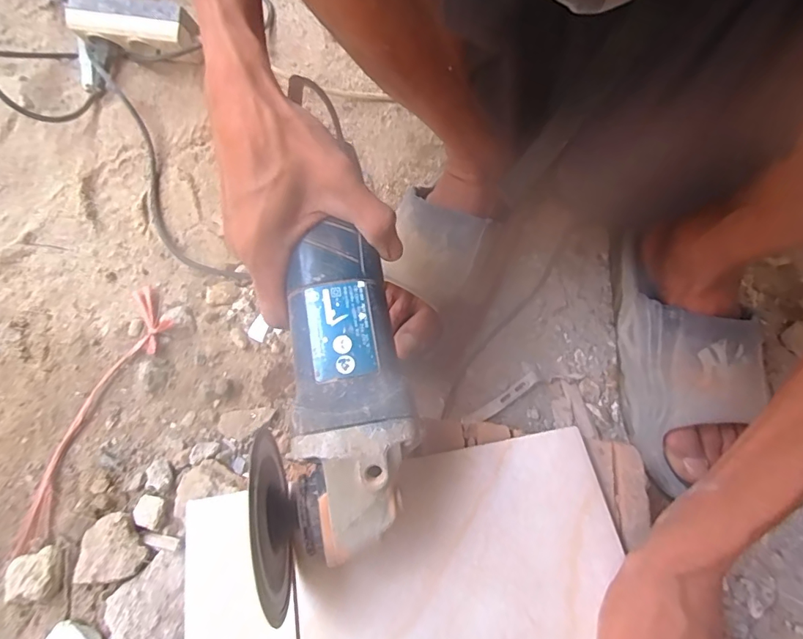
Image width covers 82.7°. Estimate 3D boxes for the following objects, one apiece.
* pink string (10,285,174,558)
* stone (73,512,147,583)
[{"bbox_3d":[-0.272,0.077,0.411,0.052,0.012,0.243,14,65,4],"label":"pink string"},{"bbox_3d":[-0.229,0.180,0.361,0.053,0.012,0.048,0,65,-2],"label":"stone"}]

